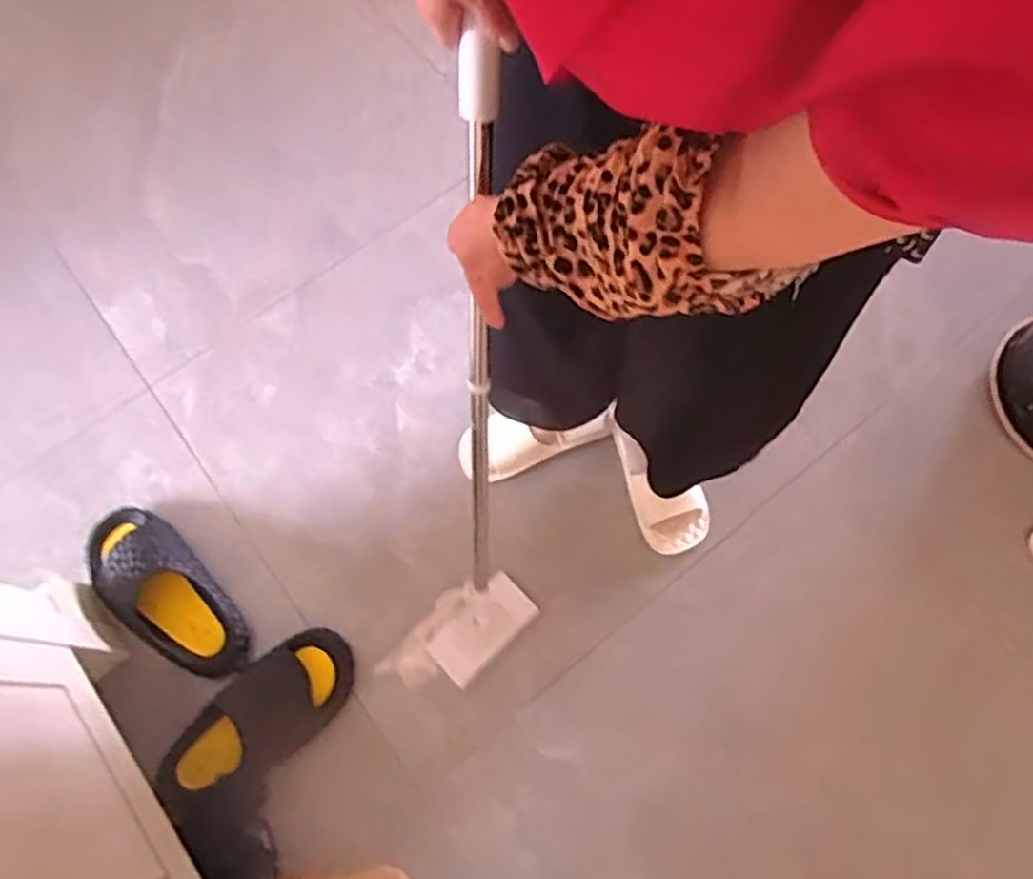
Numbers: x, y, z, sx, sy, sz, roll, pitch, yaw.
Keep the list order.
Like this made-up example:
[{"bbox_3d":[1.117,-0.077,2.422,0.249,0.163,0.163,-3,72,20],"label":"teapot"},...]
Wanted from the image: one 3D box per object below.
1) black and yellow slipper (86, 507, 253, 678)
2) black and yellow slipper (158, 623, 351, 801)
[{"bbox_3d":[-0.518,0.238,1.088,0.338,0.060,0.140,35,78,15],"label":"black and yellow slipper"},{"bbox_3d":[-0.356,0.386,1.014,0.279,0.068,0.140,-37,72,-8],"label":"black and yellow slipper"}]

